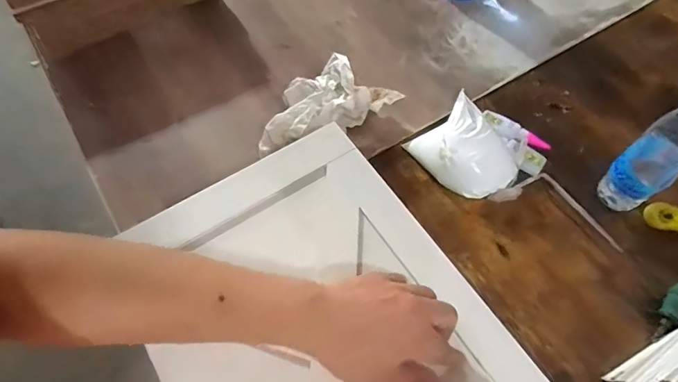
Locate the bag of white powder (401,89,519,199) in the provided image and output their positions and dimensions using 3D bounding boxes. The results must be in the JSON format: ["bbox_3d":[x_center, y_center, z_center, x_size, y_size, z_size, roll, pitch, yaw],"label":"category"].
[{"bbox_3d":[0.169,-0.050,0.628,0.097,0.059,0.132,-29,66,-14],"label":"bag of white powder"}]

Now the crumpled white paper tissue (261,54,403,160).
[{"bbox_3d":[-0.018,-0.126,0.645,0.211,0.084,0.111,-17,63,-9],"label":"crumpled white paper tissue"}]

